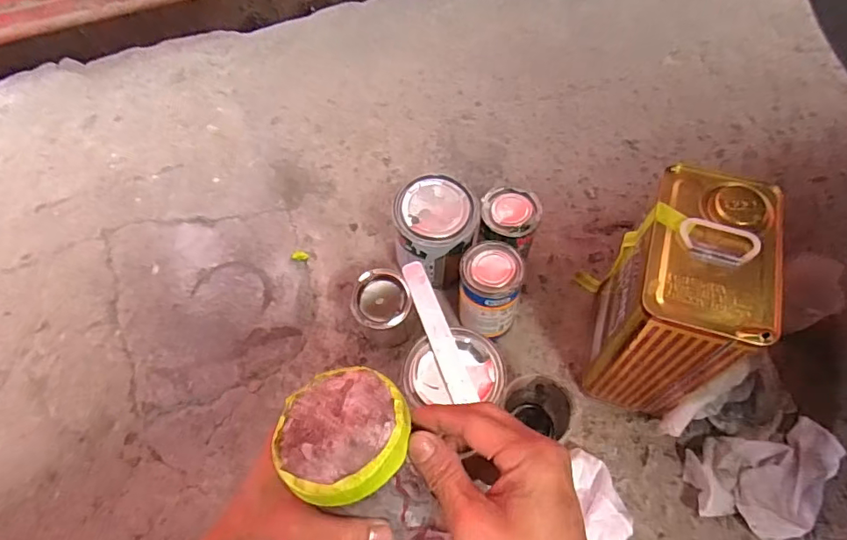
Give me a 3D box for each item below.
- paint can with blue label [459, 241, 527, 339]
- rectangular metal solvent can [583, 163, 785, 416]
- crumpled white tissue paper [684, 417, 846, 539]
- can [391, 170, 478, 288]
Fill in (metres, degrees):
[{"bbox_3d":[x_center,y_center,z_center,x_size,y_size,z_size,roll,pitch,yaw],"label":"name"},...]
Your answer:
[{"bbox_3d":[0.081,0.032,0.628,0.075,0.130,0.080,-1,63,1],"label":"paint can with blue label"},{"bbox_3d":[0.259,0.034,0.543,0.104,0.243,0.173,19,65,11],"label":"rectangular metal solvent can"},{"bbox_3d":[0.379,0.232,0.554,0.157,0.038,0.107,-10,63,-3],"label":"crumpled white tissue paper"},{"bbox_3d":[0.018,-0.039,0.669,0.103,0.128,0.118,-3,63,0],"label":"can"}]

